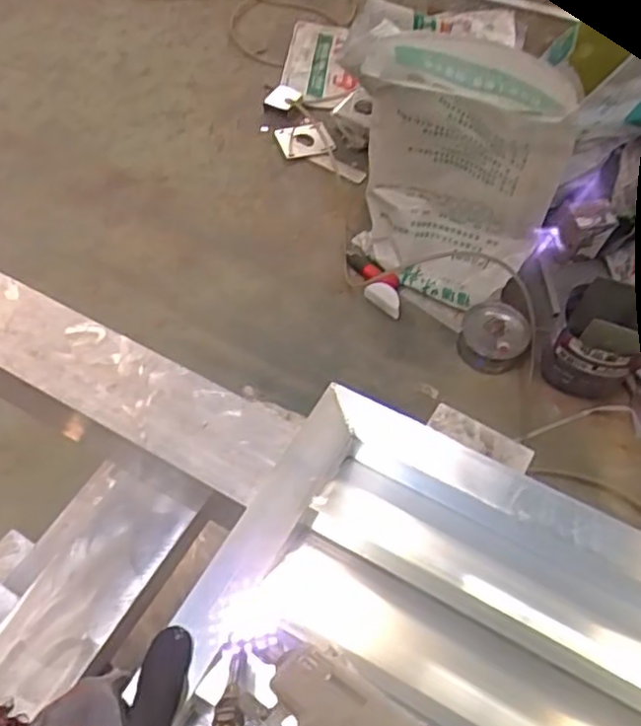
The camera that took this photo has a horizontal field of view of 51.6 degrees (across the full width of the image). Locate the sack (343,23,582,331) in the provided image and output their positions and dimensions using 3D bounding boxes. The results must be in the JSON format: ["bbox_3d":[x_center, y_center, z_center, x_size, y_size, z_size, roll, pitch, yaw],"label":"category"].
[{"bbox_3d":[0.295,-0.430,1.550,0.481,0.587,0.229,31,59,19],"label":"sack"}]

